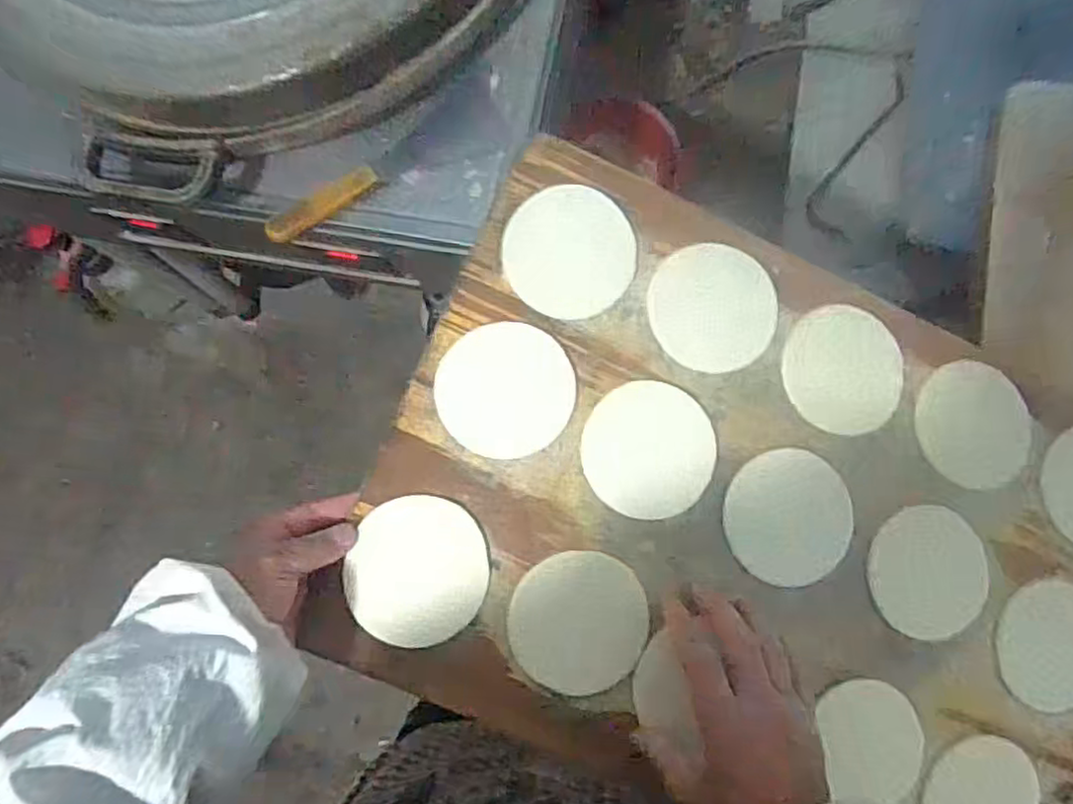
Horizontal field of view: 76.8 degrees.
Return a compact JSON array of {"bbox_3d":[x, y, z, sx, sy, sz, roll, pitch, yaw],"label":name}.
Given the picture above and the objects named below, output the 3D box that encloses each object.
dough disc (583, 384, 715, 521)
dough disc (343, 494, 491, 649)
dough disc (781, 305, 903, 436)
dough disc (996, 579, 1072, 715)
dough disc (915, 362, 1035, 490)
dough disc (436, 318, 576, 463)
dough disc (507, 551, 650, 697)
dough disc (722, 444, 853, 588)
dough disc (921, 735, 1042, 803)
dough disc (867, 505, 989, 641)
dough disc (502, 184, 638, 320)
[{"bbox_3d":[0.080,0.033,0.484,0.092,0.012,0.095,9,83,6],"label":"dough disc"},{"bbox_3d":[-0.079,0.113,0.456,0.091,0.004,0.094,2,81,-12],"label":"dough disc"},{"bbox_3d":[0.228,-0.024,0.504,0.088,0.004,0.091,-2,90,-3],"label":"dough disc"},{"bbox_3d":[0.399,0.188,0.522,0.090,0.006,0.105,-18,95,-7],"label":"dough disc"},{"bbox_3d":[0.333,0.017,0.519,0.095,0.012,0.091,0,91,-11],"label":"dough disc"},{"bbox_3d":[-0.021,-0.008,0.472,0.094,0.006,0.091,3,91,-10],"label":"dough disc"},{"bbox_3d":[0.029,0.152,0.467,0.093,0.004,0.091,3,79,-4],"label":"dough disc"},{"bbox_3d":[0.184,0.083,0.491,0.095,0.004,0.096,0,90,-9],"label":"dough disc"},{"bbox_3d":[0.335,0.297,0.508,0.098,0.005,0.086,0,83,-10],"label":"dough disc"},{"bbox_3d":[0.292,0.126,0.504,0.089,0.005,0.095,0,89,-3],"label":"dough disc"},{"bbox_3d":[0.024,-0.107,0.487,0.093,0.004,0.092,1,91,-5],"label":"dough disc"}]

